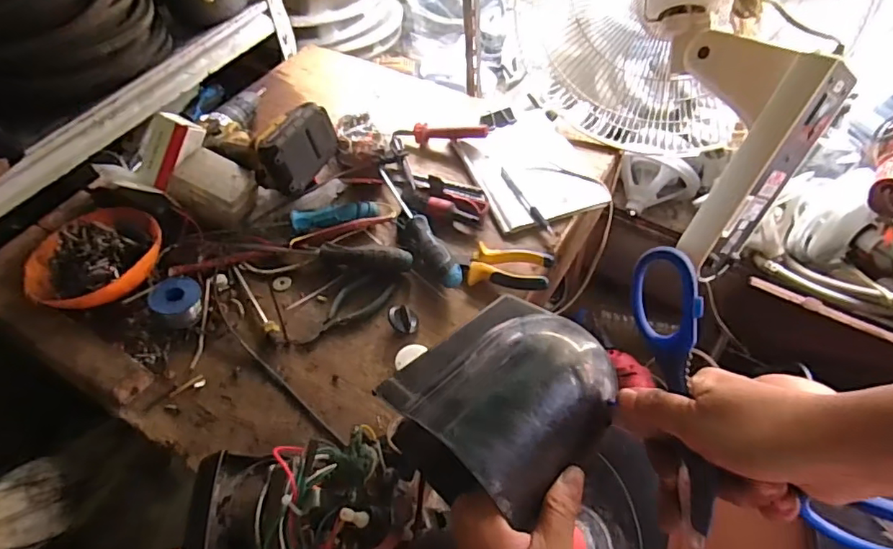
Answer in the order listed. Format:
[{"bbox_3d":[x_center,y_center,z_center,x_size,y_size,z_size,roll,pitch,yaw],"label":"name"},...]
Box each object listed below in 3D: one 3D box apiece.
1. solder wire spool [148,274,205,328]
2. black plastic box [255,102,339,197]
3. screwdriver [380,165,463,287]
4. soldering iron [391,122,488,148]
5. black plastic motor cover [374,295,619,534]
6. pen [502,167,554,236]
[{"bbox_3d":[-0.314,0.031,0.632,0.056,0.040,0.059,-35,58,-21],"label":"solder wire spool"},{"bbox_3d":[-0.200,-0.168,0.710,0.060,0.070,0.116,17,56,16],"label":"black plastic box"},{"bbox_3d":[-0.043,-0.072,0.688,0.029,0.040,0.246,-21,54,-12],"label":"screwdriver"},{"bbox_3d":[-0.012,-0.207,0.785,0.141,0.031,0.027,3,53,7],"label":"soldering iron"},{"bbox_3d":[0.038,0.071,0.339,0.115,0.052,0.151,36,63,27],"label":"black plastic motor cover"},{"bbox_3d":[0.101,-0.100,0.706,0.016,0.010,0.124,-24,55,-14],"label":"pen"}]

